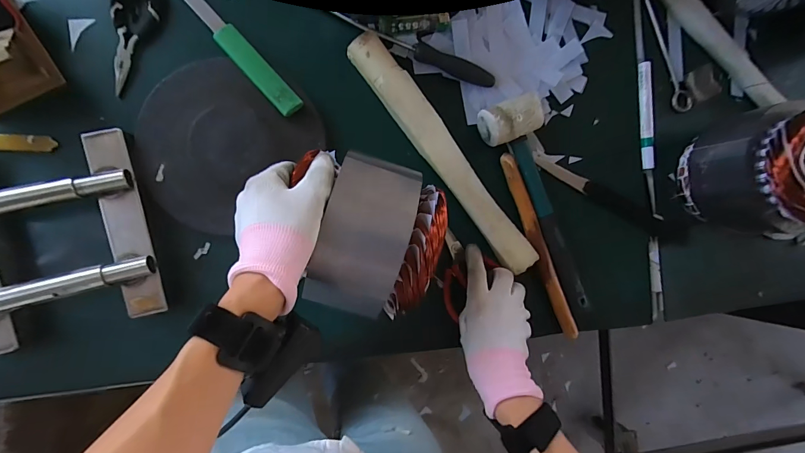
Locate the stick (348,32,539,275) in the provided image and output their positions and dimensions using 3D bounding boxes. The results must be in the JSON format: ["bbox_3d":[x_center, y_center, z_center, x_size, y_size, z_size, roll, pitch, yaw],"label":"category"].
[{"bbox_3d":[0.052,-0.084,0.440,0.044,0.023,0.327,-37,92,-9],"label":"stick"}]

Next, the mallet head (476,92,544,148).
[{"bbox_3d":[0.129,-0.127,0.447,0.066,0.046,0.045,-24,90,-9],"label":"mallet head"}]

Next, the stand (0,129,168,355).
[{"bbox_3d":[-0.354,0.013,0.370,0.177,0.032,0.193,-15,88,-9],"label":"stand"}]

